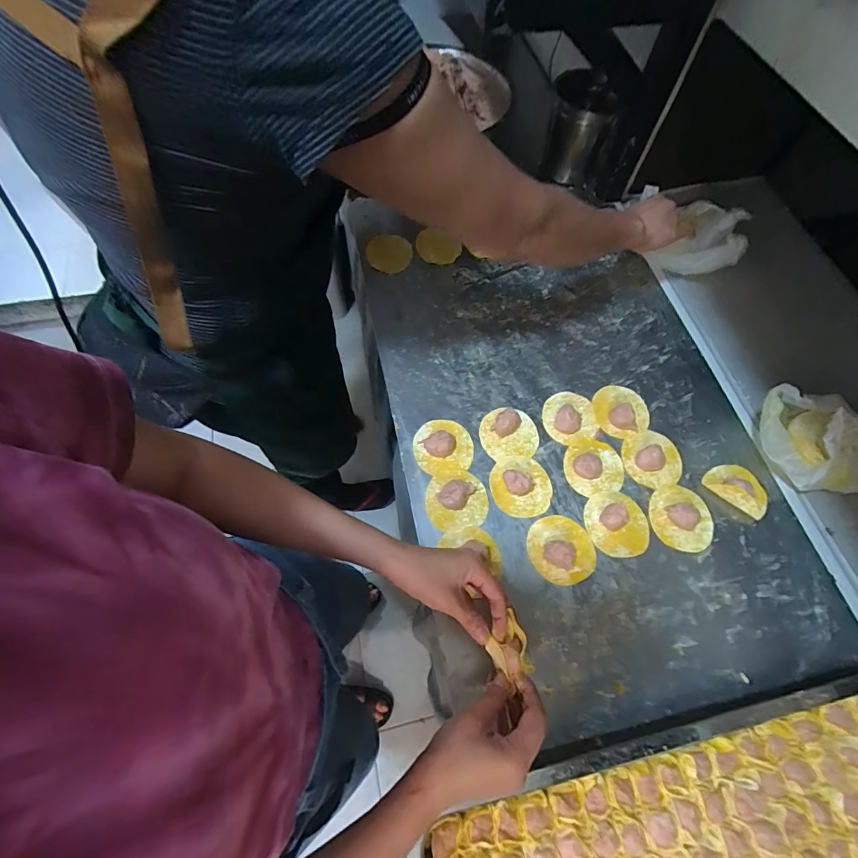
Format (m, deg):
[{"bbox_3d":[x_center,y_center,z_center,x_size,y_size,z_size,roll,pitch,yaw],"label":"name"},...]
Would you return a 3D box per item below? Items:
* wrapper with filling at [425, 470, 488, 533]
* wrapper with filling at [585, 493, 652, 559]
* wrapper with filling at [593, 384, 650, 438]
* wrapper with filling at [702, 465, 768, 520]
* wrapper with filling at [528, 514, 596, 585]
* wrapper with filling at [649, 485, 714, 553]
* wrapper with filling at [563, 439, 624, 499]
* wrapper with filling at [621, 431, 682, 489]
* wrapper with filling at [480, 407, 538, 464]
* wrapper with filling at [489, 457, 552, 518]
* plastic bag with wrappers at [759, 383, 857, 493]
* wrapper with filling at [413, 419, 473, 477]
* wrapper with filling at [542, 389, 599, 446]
[{"bbox_3d":[0.036,0.088,0.529,0.077,0.022,0.073,1,65,-2],"label":"wrapper with filling"},{"bbox_3d":[0.239,0.116,0.521,0.077,0.024,0.080,1,65,-2],"label":"wrapper with filling"},{"bbox_3d":[0.277,-0.030,0.593,0.077,0.021,0.077,-16,67,-9],"label":"wrapper with filling"},{"bbox_3d":[0.408,0.075,0.542,0.075,0.028,0.059,40,70,15],"label":"wrapper with filling"},{"bbox_3d":[0.164,0.144,0.506,0.078,0.025,0.080,1,65,-2],"label":"wrapper with filling"},{"bbox_3d":[0.324,0.110,0.529,0.075,0.019,0.082,13,66,4],"label":"wrapper with filling"},{"bbox_3d":[0.222,0.048,0.557,0.080,0.017,0.075,-13,67,-8],"label":"wrapper with filling"},{"bbox_3d":[0.306,0.038,0.562,0.080,0.022,0.076,1,65,-2],"label":"wrapper with filling"},{"bbox_3d":[0.111,0.003,0.570,0.078,0.026,0.072,-8,66,-6],"label":"wrapper with filling"},{"bbox_3d":[0.121,0.072,0.539,0.078,0.020,0.078,-9,66,-6],"label":"wrapper with filling"},{"bbox_3d":[0.498,0.014,0.532,0.162,0.101,0.121,-2,66,-3],"label":"plastic bag with wrappers"},{"bbox_3d":[0.019,0.019,0.562,0.078,0.020,0.076,-9,66,-6],"label":"wrapper with filling"},{"bbox_3d":[0.199,-0.020,0.586,0.076,0.020,0.076,-17,67,-10],"label":"wrapper with filling"}]

